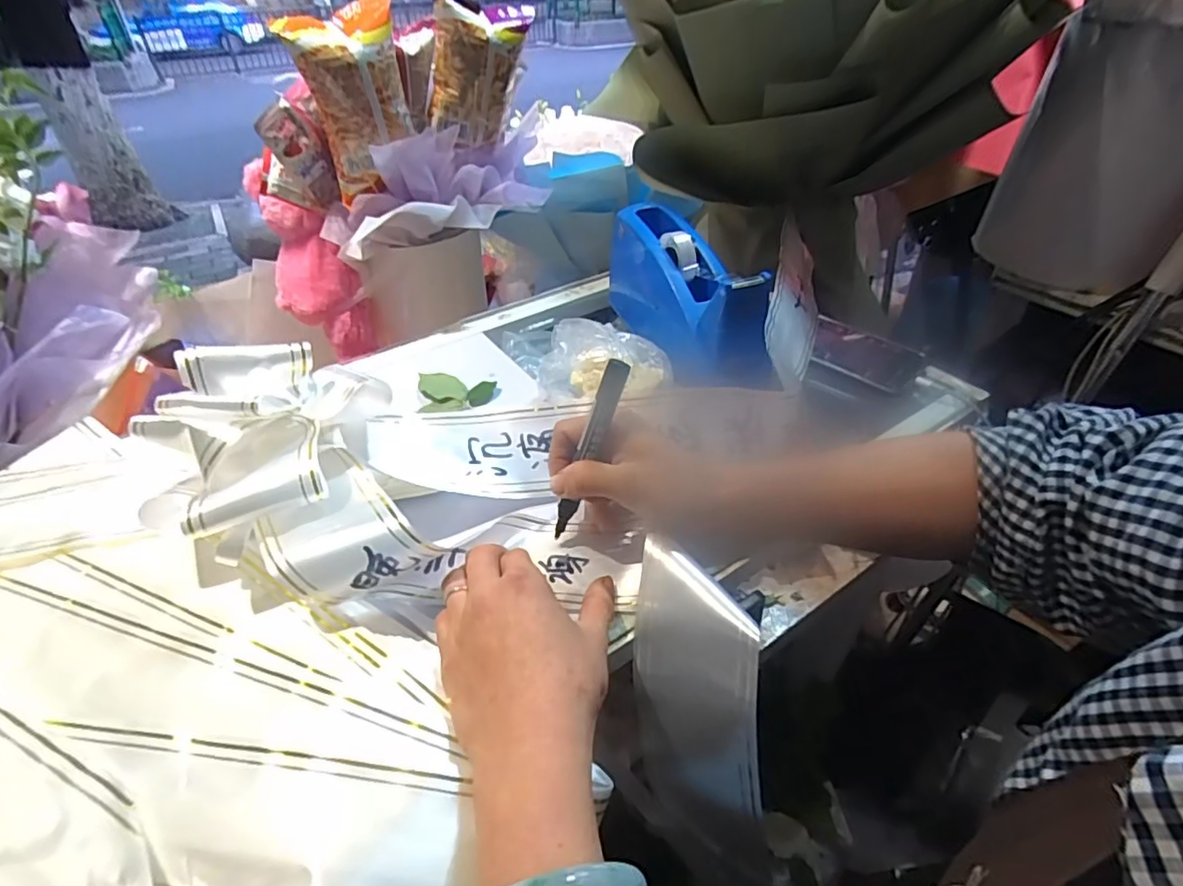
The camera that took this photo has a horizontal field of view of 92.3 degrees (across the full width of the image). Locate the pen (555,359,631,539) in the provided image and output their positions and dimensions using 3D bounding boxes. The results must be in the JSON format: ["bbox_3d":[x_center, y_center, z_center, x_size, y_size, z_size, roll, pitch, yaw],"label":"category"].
[{"bbox_3d":[-0.002,0.006,0.355,0.014,0.118,0.012,30,19,31],"label":"pen"}]

